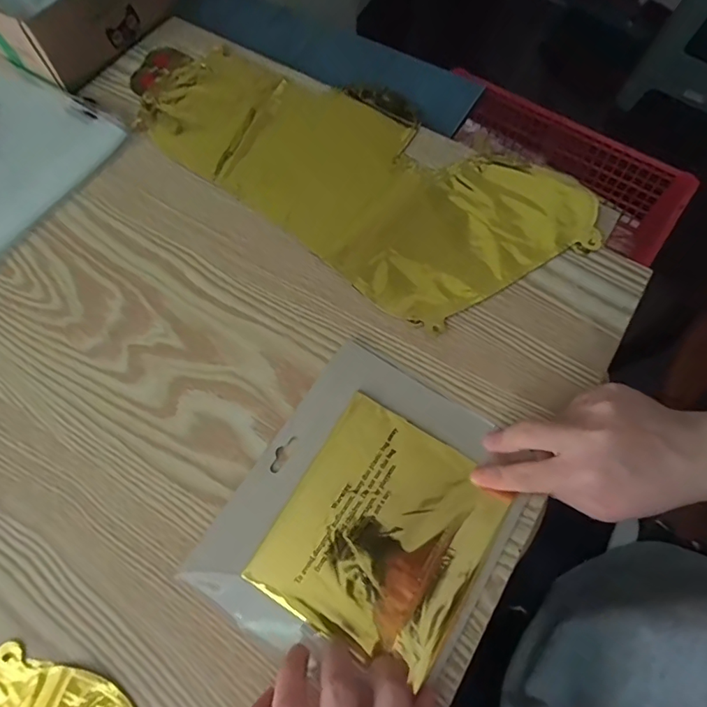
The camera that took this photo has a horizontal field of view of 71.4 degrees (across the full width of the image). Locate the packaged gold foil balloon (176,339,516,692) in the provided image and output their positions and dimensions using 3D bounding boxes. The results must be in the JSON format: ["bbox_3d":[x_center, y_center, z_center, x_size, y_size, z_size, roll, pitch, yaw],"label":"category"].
[{"bbox_3d":[0.010,0.101,0.322,0.156,0.010,0.192,31,70,13],"label":"packaged gold foil balloon"}]

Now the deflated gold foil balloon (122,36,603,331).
[{"bbox_3d":[-0.014,-0.181,0.443,0.425,0.008,0.193,35,71,14],"label":"deflated gold foil balloon"}]

